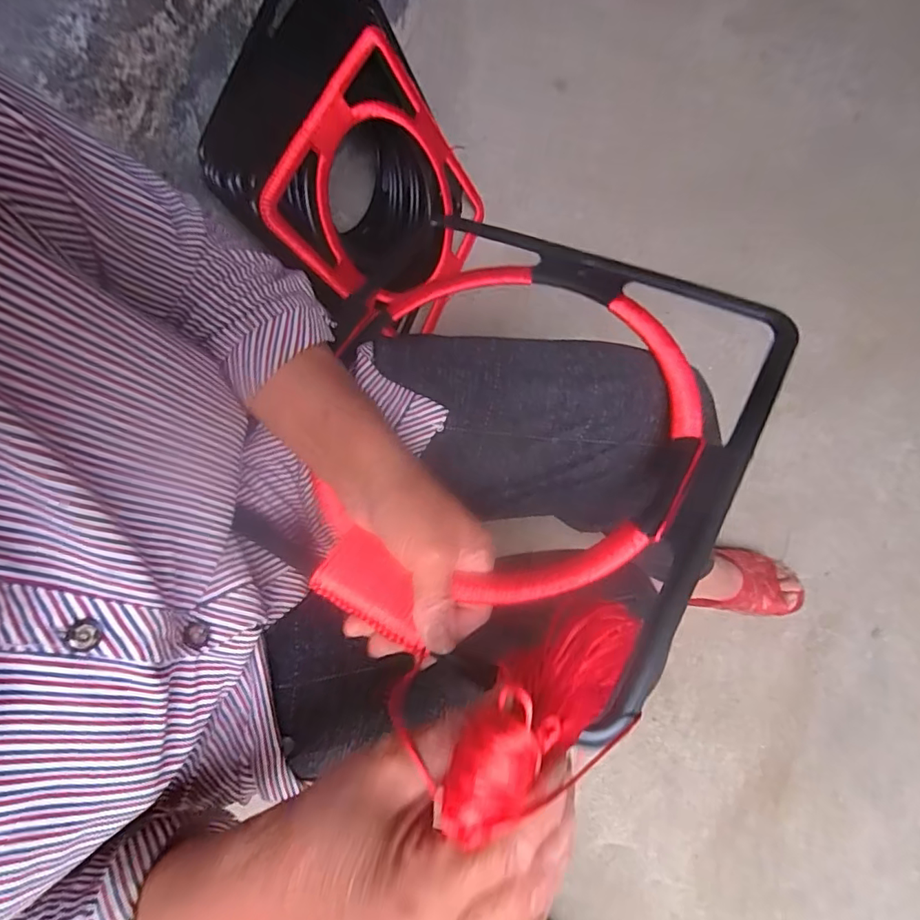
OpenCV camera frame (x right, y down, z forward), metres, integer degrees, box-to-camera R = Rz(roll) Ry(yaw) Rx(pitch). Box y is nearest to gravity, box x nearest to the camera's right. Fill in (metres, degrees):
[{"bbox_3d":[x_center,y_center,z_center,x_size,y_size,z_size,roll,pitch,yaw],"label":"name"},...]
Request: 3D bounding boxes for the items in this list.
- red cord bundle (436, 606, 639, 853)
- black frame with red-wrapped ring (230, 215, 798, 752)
[{"bbox_3d":[0.045,0.112,0.251,0.143,0.029,0.051,-19,71,-48],"label":"red cord bundle"},{"bbox_3d":[0.035,-0.025,0.372,0.301,0.027,0.323,25,72,17],"label":"black frame with red-wrapped ring"}]

